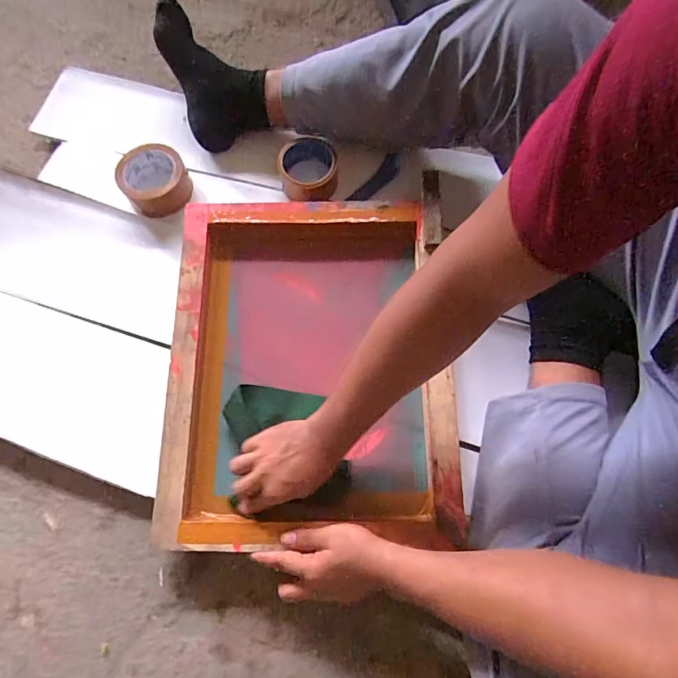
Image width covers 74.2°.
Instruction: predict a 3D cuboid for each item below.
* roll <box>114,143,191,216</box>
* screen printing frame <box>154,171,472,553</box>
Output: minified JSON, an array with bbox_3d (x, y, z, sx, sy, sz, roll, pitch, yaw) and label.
[{"bbox_3d":[-0.289,-0.250,0.704,0.100,0.044,0.095,0,72,1],"label":"roll"},{"bbox_3d":[-0.040,0.026,0.602,0.368,0.074,0.457,-1,73,-2],"label":"screen printing frame"}]

